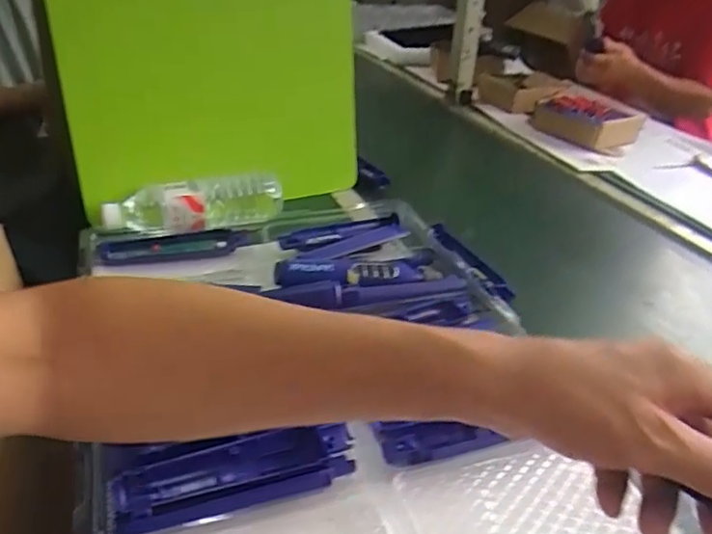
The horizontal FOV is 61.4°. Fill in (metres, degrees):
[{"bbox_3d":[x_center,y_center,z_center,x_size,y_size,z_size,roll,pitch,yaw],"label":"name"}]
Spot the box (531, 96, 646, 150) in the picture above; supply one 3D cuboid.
[{"bbox_3d":[0.522,-0.336,1.377,0.131,0.086,0.214,-12,33,-25],"label":"box"}]

